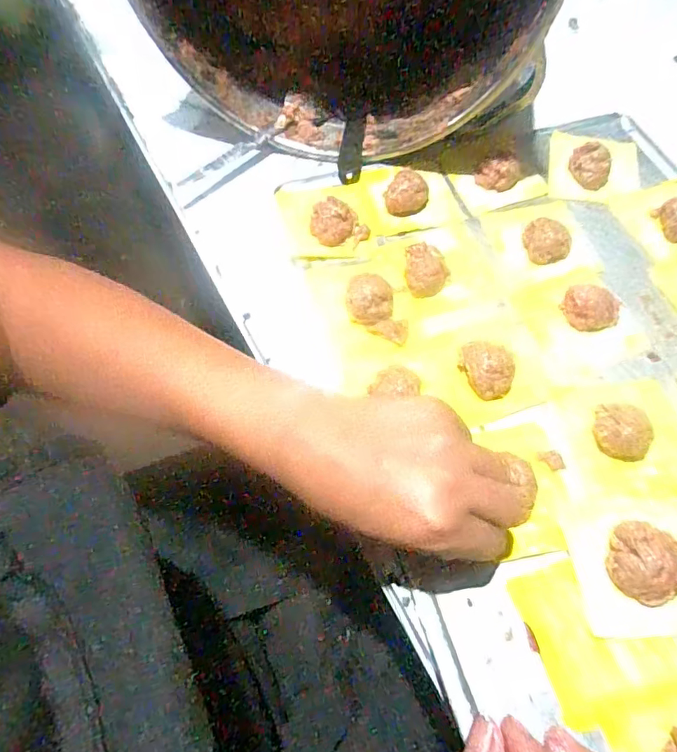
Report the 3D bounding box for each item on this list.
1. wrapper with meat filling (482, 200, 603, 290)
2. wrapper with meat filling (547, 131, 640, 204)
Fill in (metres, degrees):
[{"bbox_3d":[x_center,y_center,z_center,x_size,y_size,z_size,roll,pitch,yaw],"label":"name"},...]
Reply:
[{"bbox_3d":[0.156,-0.110,0.389,0.073,0.018,0.075,-9,61,-6],"label":"wrapper with meat filling"},{"bbox_3d":[0.219,-0.179,0.424,0.079,0.021,0.075,12,61,5],"label":"wrapper with meat filling"}]

